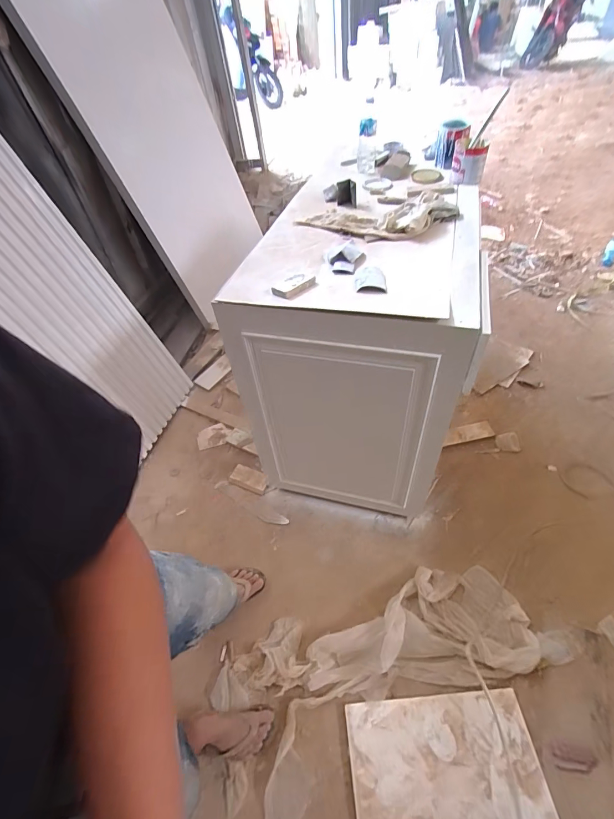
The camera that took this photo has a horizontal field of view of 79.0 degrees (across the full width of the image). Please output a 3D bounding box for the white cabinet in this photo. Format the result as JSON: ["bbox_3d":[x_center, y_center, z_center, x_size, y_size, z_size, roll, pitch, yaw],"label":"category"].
[{"bbox_3d":[0.175,-0.250,1.312,0.613,0.797,0.850,8,52,12],"label":"white cabinet"}]

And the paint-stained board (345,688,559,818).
[{"bbox_3d":[0.339,0.889,0.907,0.448,0.033,0.300,-6,51,1],"label":"paint-stained board"}]

